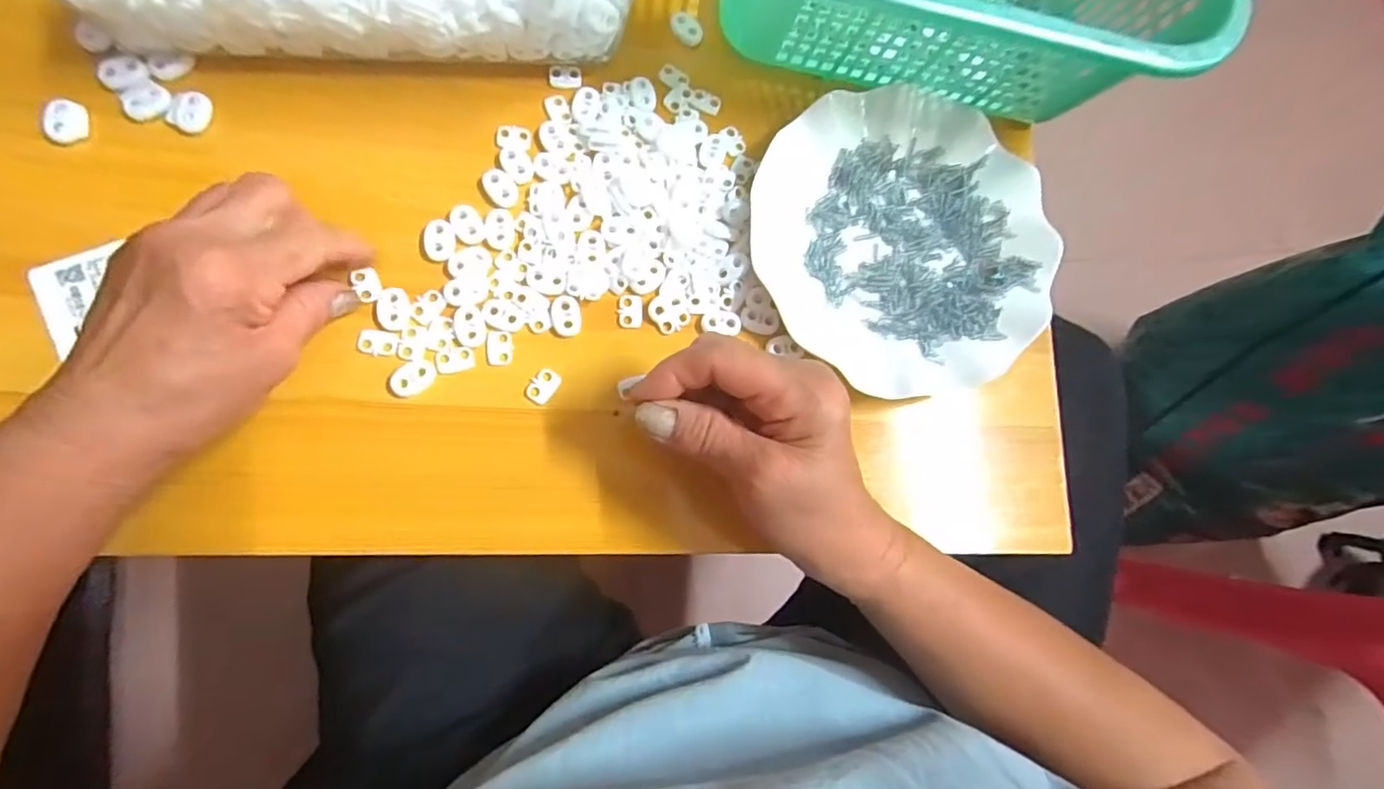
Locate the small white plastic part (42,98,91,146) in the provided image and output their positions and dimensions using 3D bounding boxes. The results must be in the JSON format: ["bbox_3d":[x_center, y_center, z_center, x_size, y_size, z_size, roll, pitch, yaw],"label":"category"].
[{"bbox_3d":[-0.317,-0.139,0.308,0.016,0.009,0.022,-3,80,-10],"label":"small white plastic part"}]

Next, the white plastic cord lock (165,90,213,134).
[{"bbox_3d":[-0.263,-0.149,0.317,0.018,0.004,0.022,21,77,-5],"label":"white plastic cord lock"}]

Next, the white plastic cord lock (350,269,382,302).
[{"bbox_3d":[-0.170,-0.057,0.317,0.012,0.005,0.016,-26,91,-9],"label":"white plastic cord lock"}]

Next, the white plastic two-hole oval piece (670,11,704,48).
[{"bbox_3d":[-0.003,-0.226,0.375,0.014,0.008,0.024,-43,89,-14],"label":"white plastic two-hole oval piece"}]

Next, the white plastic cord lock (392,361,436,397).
[{"bbox_3d":[-0.144,-0.008,0.313,0.022,0.004,0.015,-36,87,-14],"label":"white plastic cord lock"}]

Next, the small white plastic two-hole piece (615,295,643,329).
[{"bbox_3d":[-0.034,-0.046,0.337,0.014,0.004,0.018,4,79,-9],"label":"small white plastic two-hole piece"}]

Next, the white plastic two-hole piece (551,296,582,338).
[{"bbox_3d":[-0.069,-0.043,0.330,0.015,0.004,0.022,-10,81,-11],"label":"white plastic two-hole piece"}]

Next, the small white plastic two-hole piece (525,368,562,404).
[{"bbox_3d":[-0.079,-0.005,0.323,0.013,0.004,0.020,37,76,-1],"label":"small white plastic two-hole piece"}]

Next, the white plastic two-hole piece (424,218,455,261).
[{"bbox_3d":[-0.136,-0.083,0.325,0.016,0.004,0.023,2,79,-9],"label":"white plastic two-hole piece"}]

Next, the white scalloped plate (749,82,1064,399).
[{"bbox_3d":[0.124,-0.092,0.357,0.176,0.029,0.178,-32,86,-13],"label":"white scalloped plate"}]

